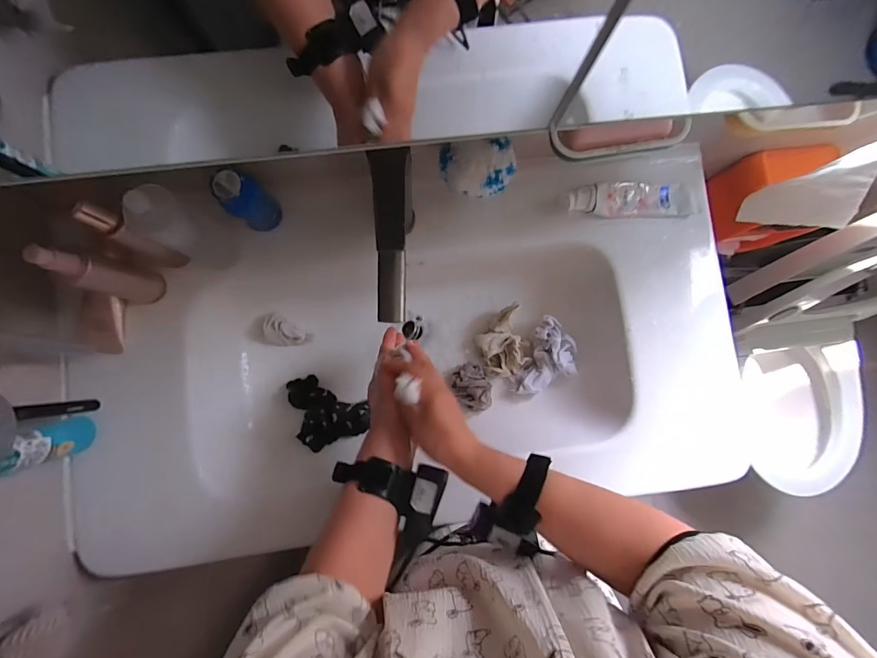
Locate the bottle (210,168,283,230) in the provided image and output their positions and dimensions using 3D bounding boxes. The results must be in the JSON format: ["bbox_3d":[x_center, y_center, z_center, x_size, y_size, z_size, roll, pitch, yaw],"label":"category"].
[{"bbox_3d":[-0.233,-0.154,0.494,0.038,0.114,0.044,22,84,0],"label":"bottle"}]

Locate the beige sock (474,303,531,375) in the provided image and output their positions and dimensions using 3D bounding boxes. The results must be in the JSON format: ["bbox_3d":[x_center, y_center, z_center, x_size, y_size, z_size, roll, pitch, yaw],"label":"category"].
[{"bbox_3d":[0.103,0.022,0.641,0.076,0.041,0.104,-14,86,-4],"label":"beige sock"}]

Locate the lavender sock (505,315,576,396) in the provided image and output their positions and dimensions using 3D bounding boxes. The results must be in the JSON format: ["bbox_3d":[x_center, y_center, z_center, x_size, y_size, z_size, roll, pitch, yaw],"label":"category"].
[{"bbox_3d":[0.173,0.054,0.632,0.081,0.048,0.124,27,84,0],"label":"lavender sock"}]

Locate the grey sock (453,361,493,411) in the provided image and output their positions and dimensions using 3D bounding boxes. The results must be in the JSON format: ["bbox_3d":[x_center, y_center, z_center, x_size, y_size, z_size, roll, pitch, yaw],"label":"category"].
[{"bbox_3d":[0.053,0.091,0.616,0.050,0.063,0.072,-19,86,-4],"label":"grey sock"}]

